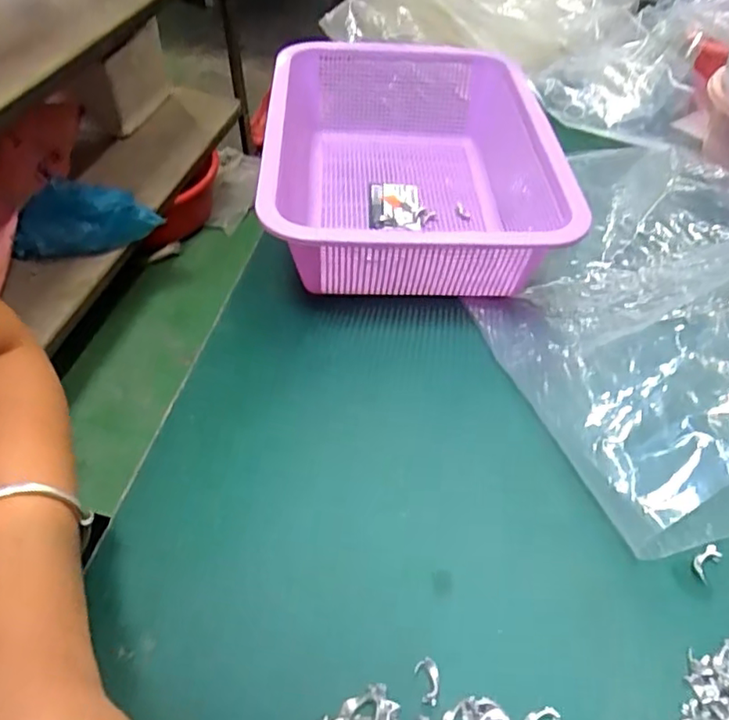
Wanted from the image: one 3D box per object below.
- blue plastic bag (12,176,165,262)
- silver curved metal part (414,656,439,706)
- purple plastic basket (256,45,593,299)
[{"bbox_3d":[-0.594,-0.296,1.229,0.327,0.112,0.119,-5,47,14],"label":"blue plastic bag"},{"bbox_3d":[0.030,0.147,0.275,0.011,0.004,0.019,-9,50,-11],"label":"silver curved metal part"},{"bbox_3d":[0.036,-0.161,0.493,0.215,0.084,0.297,0,49,-3],"label":"purple plastic basket"}]

